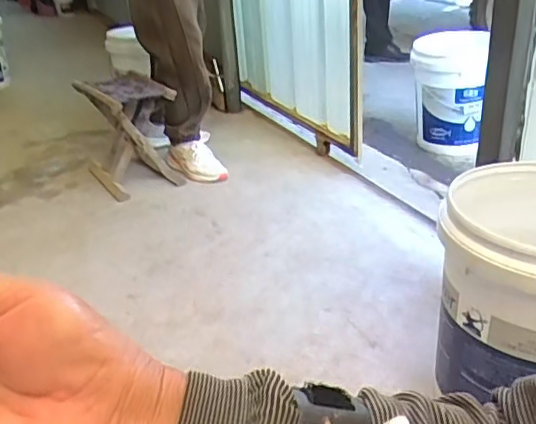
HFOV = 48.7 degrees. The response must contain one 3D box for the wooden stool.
[{"bbox_3d":[-0.402,-0.237,1.733,0.218,0.292,0.332,-18,31,-26],"label":"wooden stool"}]

